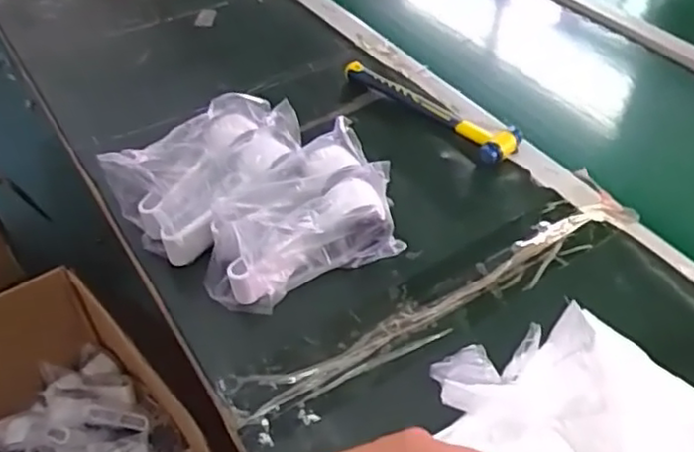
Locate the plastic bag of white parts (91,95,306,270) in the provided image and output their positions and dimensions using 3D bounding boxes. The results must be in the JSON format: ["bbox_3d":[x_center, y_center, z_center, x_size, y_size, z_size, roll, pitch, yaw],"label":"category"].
[{"bbox_3d":[-0.129,-0.054,0.652,0.182,0.072,0.118,-32,53,-23],"label":"plastic bag of white parts"}]

